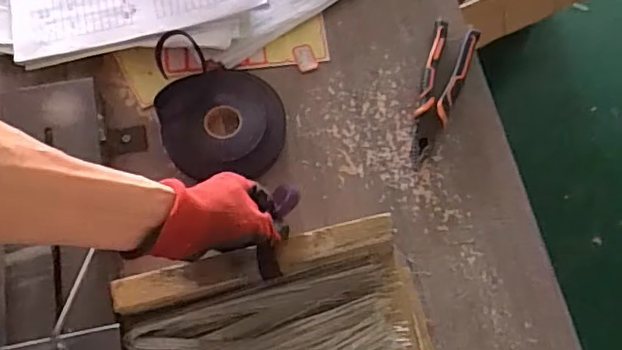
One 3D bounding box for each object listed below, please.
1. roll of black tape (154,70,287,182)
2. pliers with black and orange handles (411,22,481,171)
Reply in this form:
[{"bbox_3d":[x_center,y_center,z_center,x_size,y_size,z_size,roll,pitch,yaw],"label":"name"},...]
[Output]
[{"bbox_3d":[-0.102,-0.062,0.688,0.140,0.021,0.127,-4,70,-3],"label":"roll of black tape"},{"bbox_3d":[0.149,-0.097,0.710,0.050,0.028,0.183,19,70,6],"label":"pliers with black and orange handles"}]

